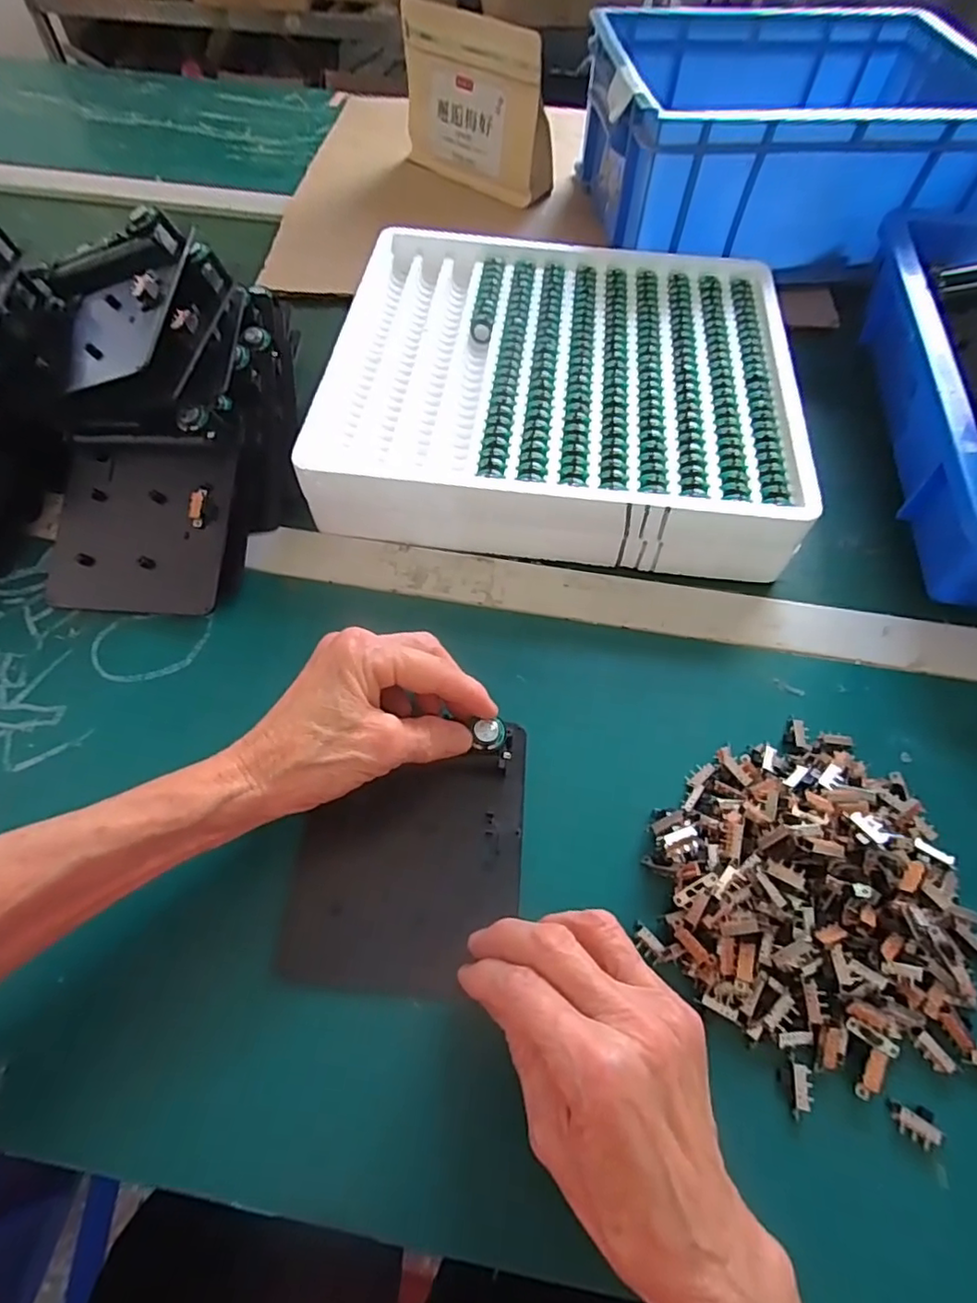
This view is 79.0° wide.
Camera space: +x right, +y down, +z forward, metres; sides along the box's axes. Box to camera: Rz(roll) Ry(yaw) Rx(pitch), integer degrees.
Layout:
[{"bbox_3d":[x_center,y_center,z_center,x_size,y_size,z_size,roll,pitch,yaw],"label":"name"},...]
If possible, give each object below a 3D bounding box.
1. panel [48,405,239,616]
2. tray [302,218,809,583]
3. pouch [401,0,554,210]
[{"bbox_3d":[-0.215,-0.083,0.364,0.108,0.017,0.117,4,83,7],"label":"panel"},{"bbox_3d":[0.052,-0.200,0.445,0.312,0.059,0.290,6,60,3],"label":"tray"},{"bbox_3d":[-0.012,-0.548,0.595,0.053,0.122,0.166,-38,67,-20],"label":"pouch"}]

